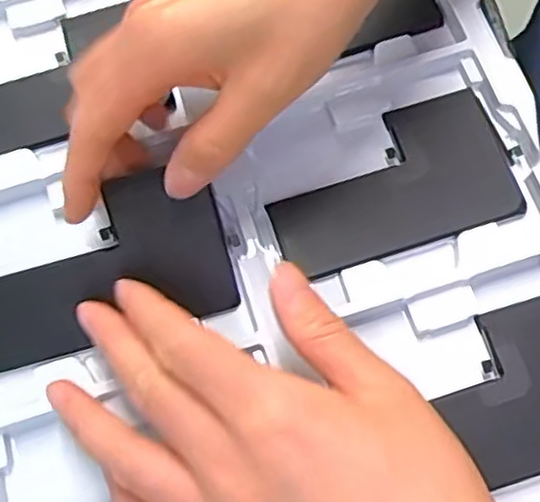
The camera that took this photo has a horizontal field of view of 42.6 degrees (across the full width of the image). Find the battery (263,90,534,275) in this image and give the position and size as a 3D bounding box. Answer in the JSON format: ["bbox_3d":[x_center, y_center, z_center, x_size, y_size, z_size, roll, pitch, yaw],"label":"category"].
[{"bbox_3d":[0.052,-0.031,0.306,0.106,0.004,0.064,-18,70,-4],"label":"battery"}]

